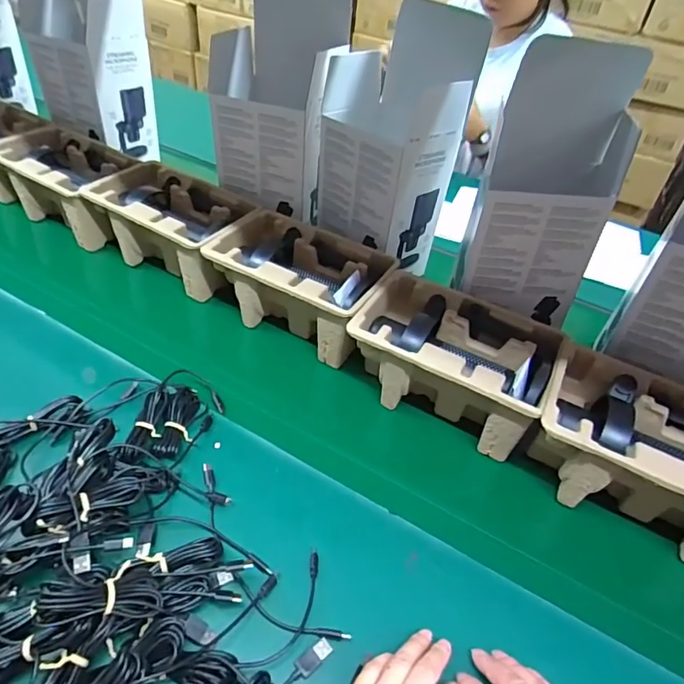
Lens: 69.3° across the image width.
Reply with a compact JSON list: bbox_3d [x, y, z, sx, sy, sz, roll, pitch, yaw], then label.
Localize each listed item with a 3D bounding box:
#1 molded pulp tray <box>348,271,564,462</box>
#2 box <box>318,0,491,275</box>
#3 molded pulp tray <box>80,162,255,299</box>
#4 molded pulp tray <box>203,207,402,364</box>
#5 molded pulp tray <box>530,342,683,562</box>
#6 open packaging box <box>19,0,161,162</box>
[{"bbox_3d":[0.129,0.024,0.595,0.224,0.100,0.145,24,45,18],"label":"molded pulp tray"},{"bbox_3d":[0.069,-0.288,0.702,0.141,0.301,0.163,-26,52,-31],"label":"box"},{"bbox_3d":[-0.252,-0.169,0.746,0.241,0.102,0.132,25,45,19],"label":"molded pulp tray"},{"bbox_3d":[-0.056,-0.071,0.669,0.228,0.101,0.151,24,45,18],"label":"molded pulp tray"},{"bbox_3d":[0.317,0.117,0.512,0.222,0.109,0.136,25,45,19],"label":"molded pulp tray"},{"bbox_3d":[-0.447,-0.514,0.881,0.172,0.301,0.156,32,48,25],"label":"open packaging box"}]

